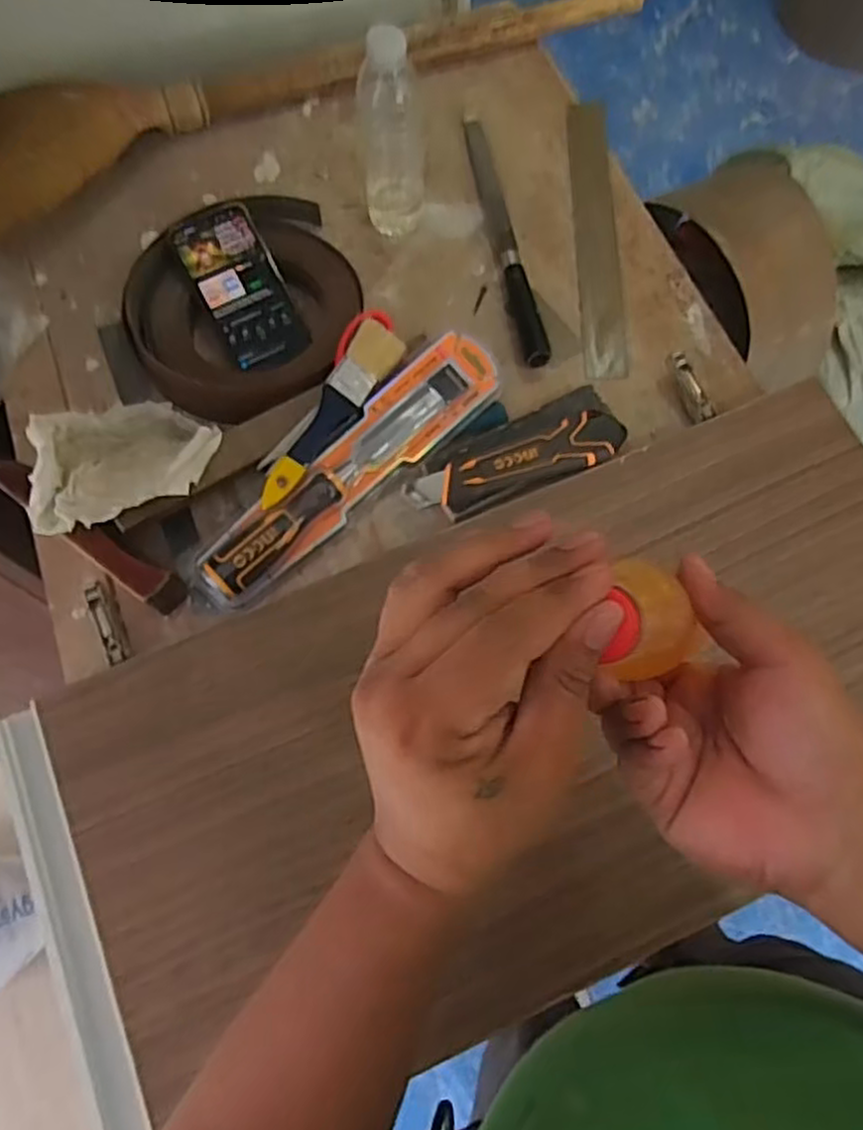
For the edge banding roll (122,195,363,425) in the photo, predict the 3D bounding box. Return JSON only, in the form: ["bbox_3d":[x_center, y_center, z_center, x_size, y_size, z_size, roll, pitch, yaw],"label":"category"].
[{"bbox_3d":[-0.176,-0.249,0.697,0.212,0.040,0.222,-15,70,-6],"label":"edge banding roll"}]

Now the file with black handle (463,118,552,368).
[{"bbox_3d":[0.072,-0.332,0.746,0.026,0.019,0.312,-9,69,-4],"label":"file with black handle"}]

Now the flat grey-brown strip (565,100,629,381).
[{"bbox_3d":[0.169,-0.343,0.766,0.044,0.007,0.351,1,69,0],"label":"flat grey-brown strip"}]

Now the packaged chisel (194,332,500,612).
[{"bbox_3d":[-0.066,-0.084,0.634,0.311,0.036,0.062,-42,75,-15],"label":"packaged chisel"}]

